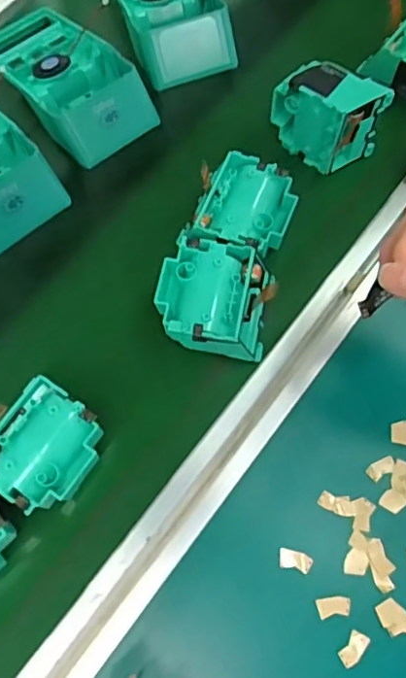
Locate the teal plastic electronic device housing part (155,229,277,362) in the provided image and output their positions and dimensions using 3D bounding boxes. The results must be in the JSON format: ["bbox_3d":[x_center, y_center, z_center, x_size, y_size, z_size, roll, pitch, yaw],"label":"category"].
[{"bbox_3d":[0.009,-0.030,0.414,0.081,0.034,0.083,12,71,6],"label":"teal plastic electronic device housing part"}]

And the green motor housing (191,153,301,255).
[{"bbox_3d":[0.031,-0.098,0.438,0.074,0.036,0.074,20,72,9],"label":"green motor housing"}]

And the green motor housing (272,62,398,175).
[{"bbox_3d":[0.095,-0.174,0.444,0.078,0.072,0.036,36,76,14],"label":"green motor housing"}]

